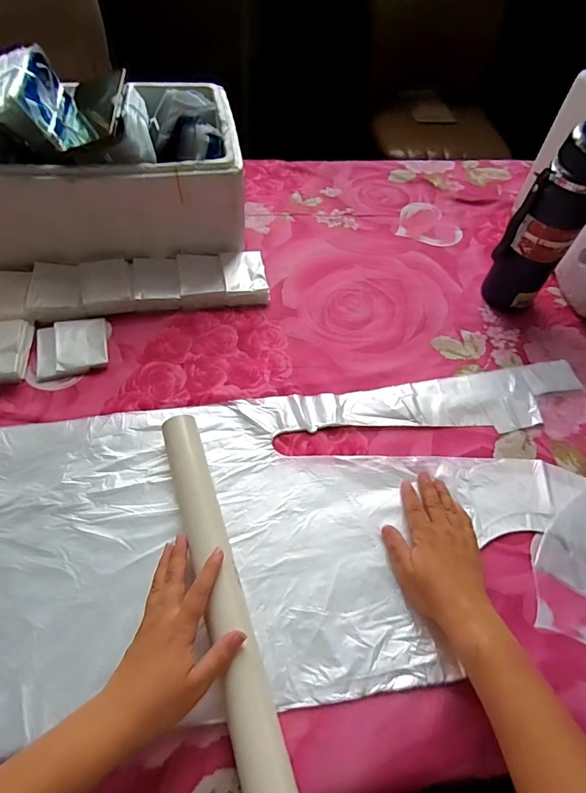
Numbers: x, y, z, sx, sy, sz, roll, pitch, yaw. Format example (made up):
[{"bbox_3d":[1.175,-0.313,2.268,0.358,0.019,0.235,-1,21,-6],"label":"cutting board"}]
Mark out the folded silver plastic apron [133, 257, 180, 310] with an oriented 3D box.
[{"bbox_3d":[-0.197,-0.164,0.624,0.061,0.020,0.081,-6,57,-9],"label":"folded silver plastic apron"}]

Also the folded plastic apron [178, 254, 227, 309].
[{"bbox_3d":[-0.136,-0.172,0.642,0.065,0.022,0.086,-3,56,-7],"label":"folded plastic apron"}]

